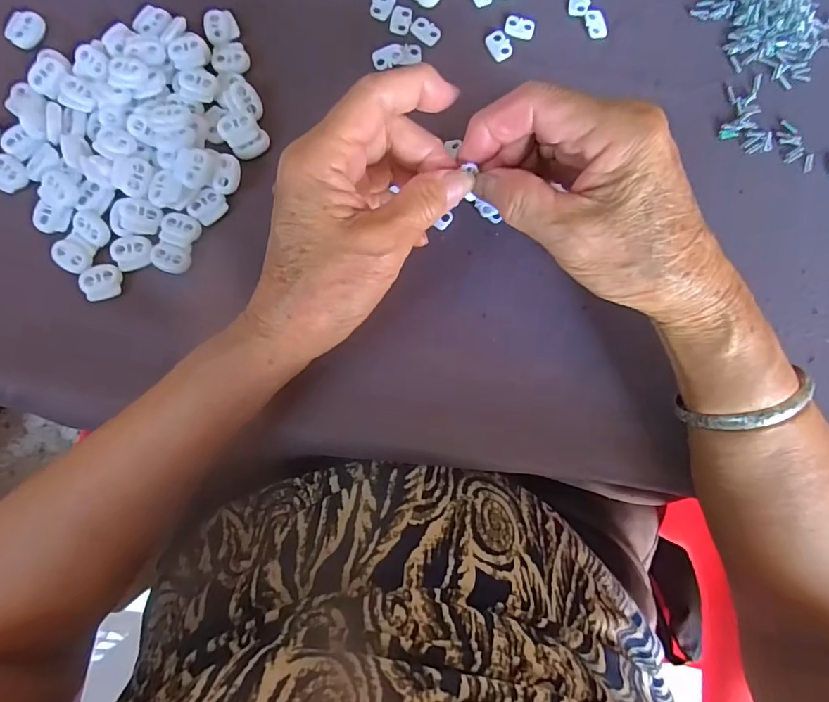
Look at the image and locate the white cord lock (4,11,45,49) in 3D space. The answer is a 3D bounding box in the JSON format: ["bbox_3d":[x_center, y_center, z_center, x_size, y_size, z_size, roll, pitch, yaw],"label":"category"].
[{"bbox_3d":[-0.232,-0.192,0.291,0.014,0.008,0.022,16,82,-2],"label":"white cord lock"}]

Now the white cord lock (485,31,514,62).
[{"bbox_3d":[0.054,-0.194,0.309,0.014,0.004,0.019,-26,85,-7],"label":"white cord lock"}]

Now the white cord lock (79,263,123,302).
[{"bbox_3d":[-0.176,-0.040,0.272,0.021,0.004,0.019,-19,84,-6],"label":"white cord lock"}]

